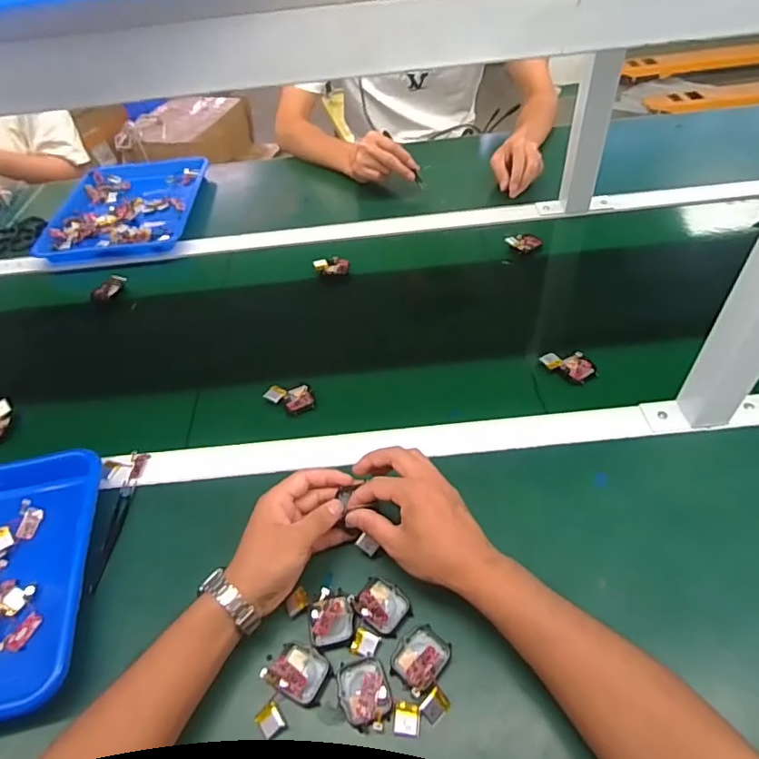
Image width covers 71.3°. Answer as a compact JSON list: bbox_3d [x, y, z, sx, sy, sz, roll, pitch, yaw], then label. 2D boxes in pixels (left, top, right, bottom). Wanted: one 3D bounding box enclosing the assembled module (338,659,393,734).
[{"bbox_3d":[-0.011,0.248,0.419,0.040,0.011,0.049,-15,49,-7],"label":"assembled module"}]

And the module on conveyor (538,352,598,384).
[{"bbox_3d":[0.228,-0.019,0.634,0.061,0.018,0.036,24,55,25],"label":"module on conveyor"}]

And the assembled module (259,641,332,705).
[{"bbox_3d":[-0.066,0.239,0.434,0.048,0.013,0.039,18,53,21],"label":"assembled module"}]

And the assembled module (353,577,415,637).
[{"bbox_3d":[0.003,0.196,0.459,0.043,0.016,0.040,30,58,28],"label":"assembled module"}]

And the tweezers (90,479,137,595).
[{"bbox_3d":[-0.271,0.154,0.539,0.016,0.010,0.122,-4,48,3],"label":"tweezers"}]

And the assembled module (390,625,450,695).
[{"bbox_3d":[0.034,0.226,0.431,0.038,0.010,0.047,34,60,30],"label":"assembled module"}]

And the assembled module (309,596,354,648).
[{"bbox_3d":[-0.040,0.208,0.456,0.038,0.010,0.038,-13,49,-5],"label":"assembled module"}]

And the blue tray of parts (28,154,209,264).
[{"bbox_3d":[-0.459,-0.324,0.972,0.247,0.032,0.309,-6,48,1],"label":"blue tray of parts"}]

